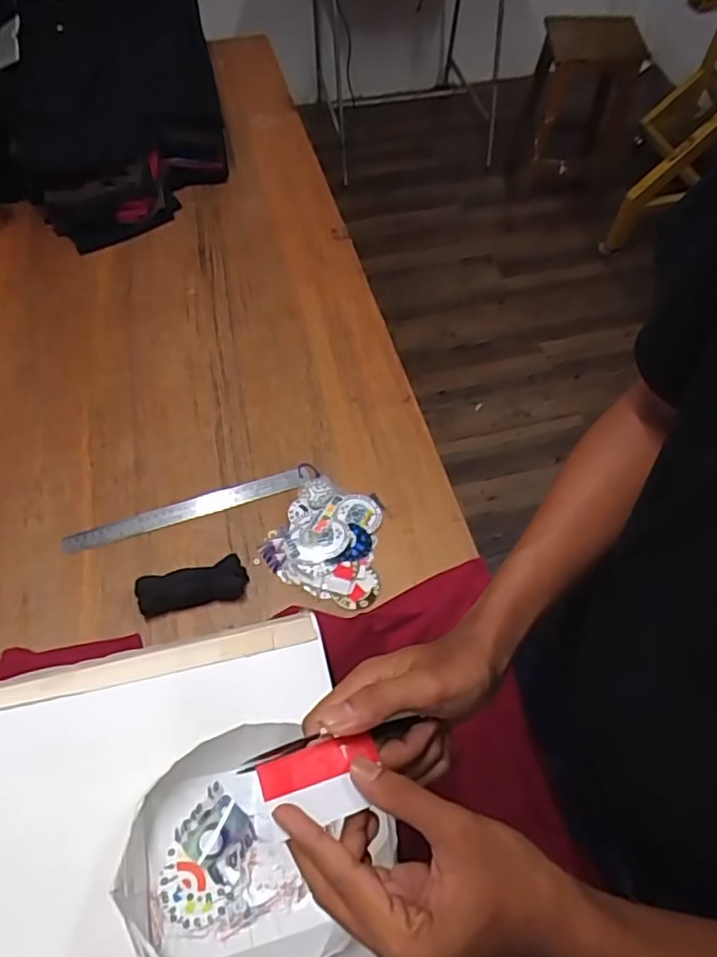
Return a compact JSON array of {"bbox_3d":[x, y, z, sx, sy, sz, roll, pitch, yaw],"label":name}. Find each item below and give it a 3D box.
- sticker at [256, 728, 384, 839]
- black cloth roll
[{"bbox_3d":[-0.020,0.168,0.346,0.068,0.004,0.038,-8,69,-19],"label":"sticker"},{"bbox_3d":[-0.200,0.131,0.757,0.126,0.035,0.045,-13,59,-9],"label":"black cloth roll"}]

